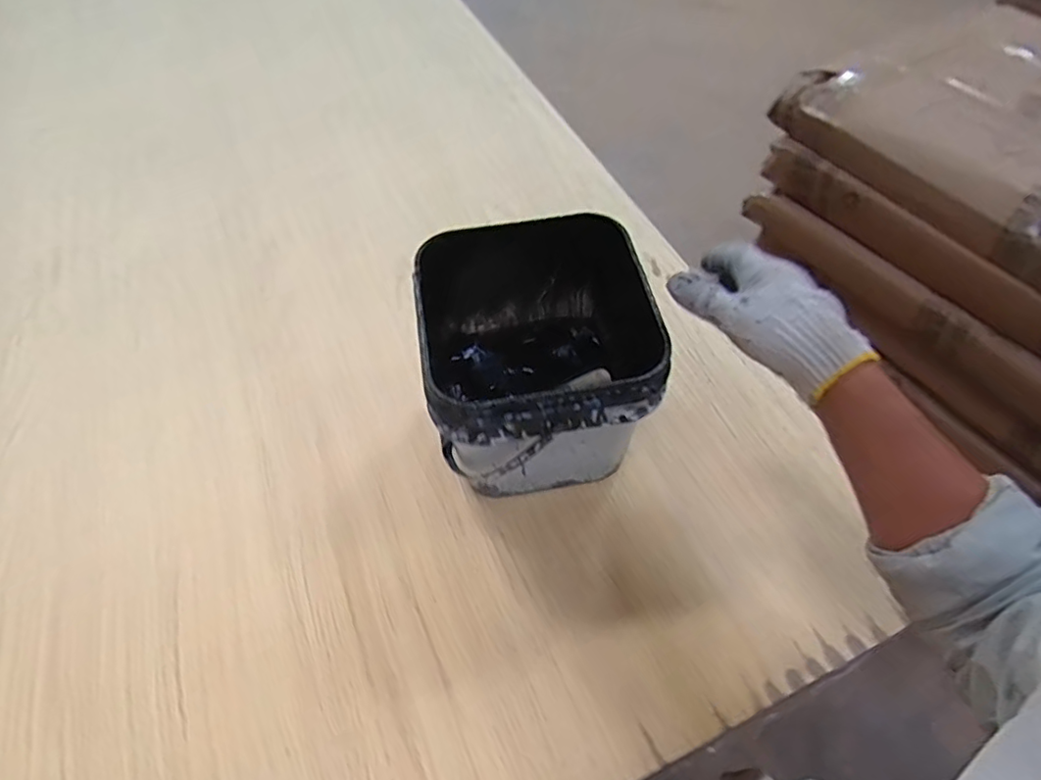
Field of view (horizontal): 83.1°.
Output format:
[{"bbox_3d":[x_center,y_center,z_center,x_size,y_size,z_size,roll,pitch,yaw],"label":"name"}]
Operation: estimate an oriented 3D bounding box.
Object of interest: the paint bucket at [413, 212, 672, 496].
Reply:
[{"bbox_3d":[0.013,-0.021,0.593,0.208,0.202,0.216,-1,57,2],"label":"paint bucket"}]

